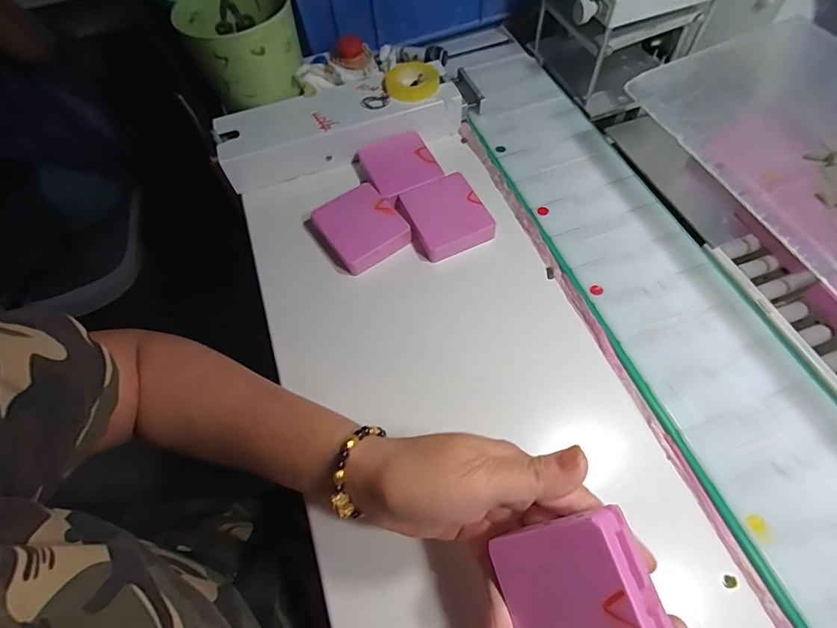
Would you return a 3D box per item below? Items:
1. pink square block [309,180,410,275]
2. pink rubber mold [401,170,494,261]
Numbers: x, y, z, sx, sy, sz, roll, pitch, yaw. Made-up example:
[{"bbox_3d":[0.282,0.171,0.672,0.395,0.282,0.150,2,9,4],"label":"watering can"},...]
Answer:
[{"bbox_3d":[-0.056,-0.084,0.412,0.069,0.021,0.082,-30,63,-12],"label":"pink square block"},{"bbox_3d":[0.026,-0.096,0.416,0.070,0.018,0.081,-22,62,-8],"label":"pink rubber mold"}]

